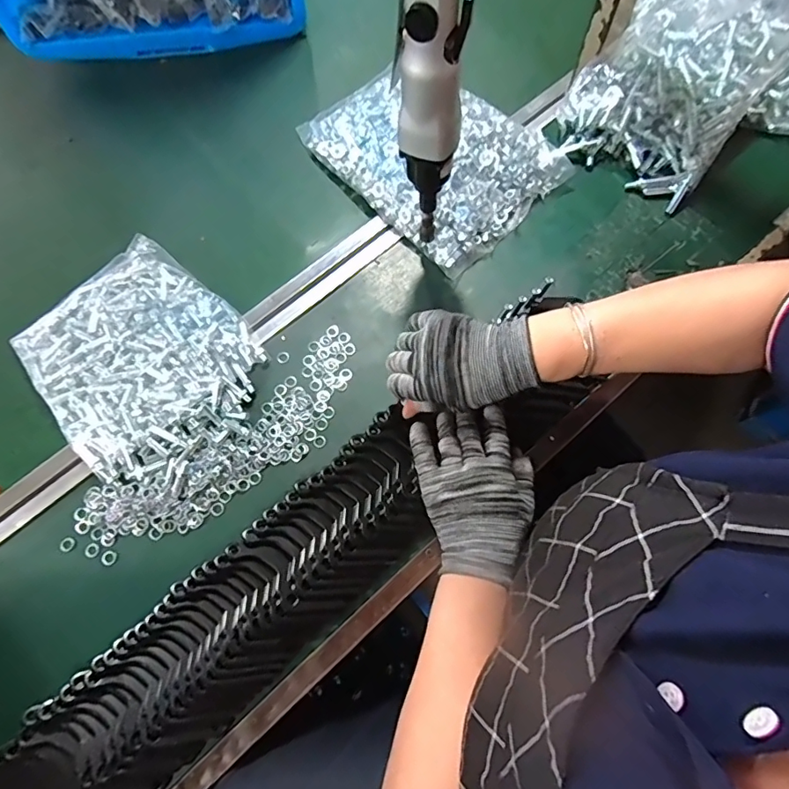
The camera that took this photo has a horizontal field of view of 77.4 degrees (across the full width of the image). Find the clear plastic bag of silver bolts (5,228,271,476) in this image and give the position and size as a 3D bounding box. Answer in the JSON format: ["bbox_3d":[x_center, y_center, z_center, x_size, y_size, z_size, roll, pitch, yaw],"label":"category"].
[{"bbox_3d":[-0.259,-0.039,0.506,0.196,0.029,0.216,-40,74,-11],"label":"clear plastic bag of silver bolts"}]

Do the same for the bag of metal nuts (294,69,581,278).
[{"bbox_3d":[0.042,-0.286,0.574,0.195,0.046,0.268,-42,75,-12],"label":"bag of metal nuts"}]

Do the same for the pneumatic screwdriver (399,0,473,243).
[{"bbox_3d":[0.029,-0.232,0.385,0.046,0.286,0.044,4,71,3],"label":"pneumatic screwdriver"}]

